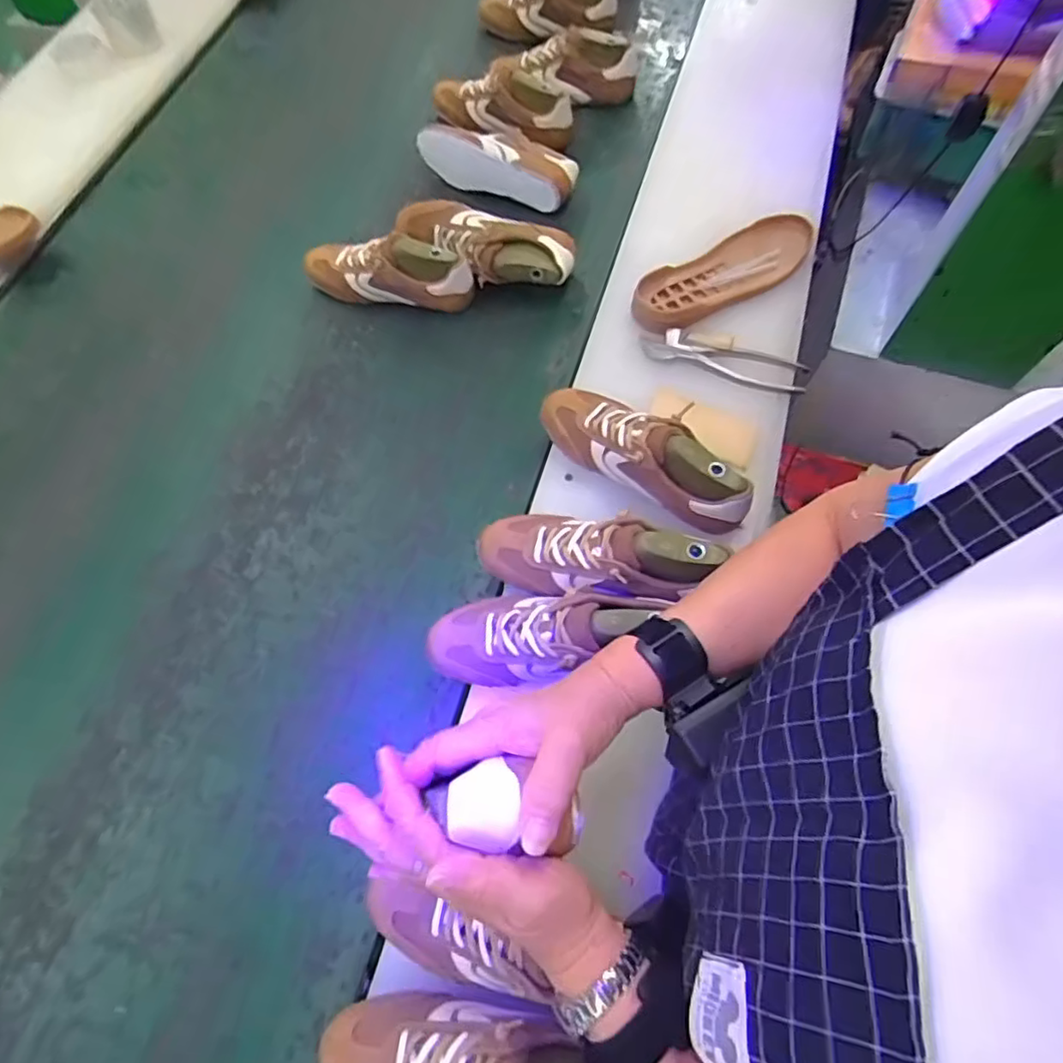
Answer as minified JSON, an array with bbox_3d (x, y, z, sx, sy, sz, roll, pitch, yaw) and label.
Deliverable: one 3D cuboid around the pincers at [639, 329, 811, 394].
[{"bbox_3d":[0.224,-0.199,0.723,0.185,0.019,0.048,17,66,11],"label":"pincers"}]

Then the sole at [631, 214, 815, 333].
[{"bbox_3d":[0.242,-0.323,0.775,0.261,0.027,0.086,-30,66,-11],"label":"sole"}]

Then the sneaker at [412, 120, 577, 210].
[{"bbox_3d":[-0.050,-0.547,0.918,0.242,0.077,0.076,24,68,13],"label":"sneaker"}]

